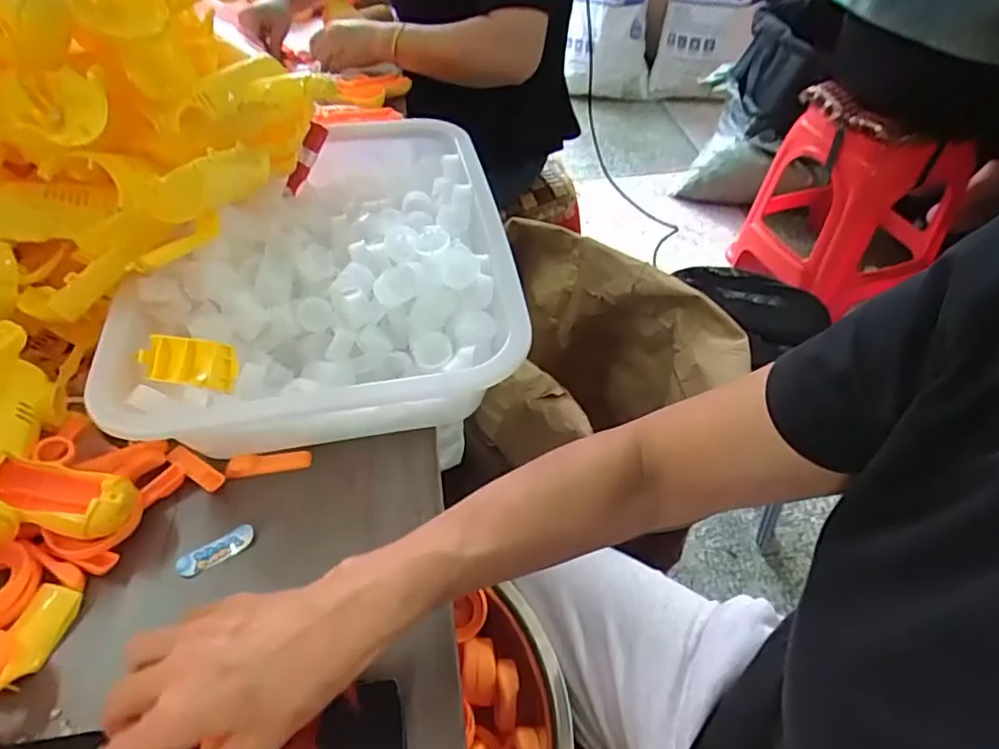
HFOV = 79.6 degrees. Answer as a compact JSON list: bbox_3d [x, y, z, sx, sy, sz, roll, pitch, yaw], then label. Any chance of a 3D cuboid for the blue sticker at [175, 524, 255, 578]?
[{"bbox_3d":[-0.194,0.120,0.410,0.051,0.004,0.019,-25,52,-20],"label":"blue sticker"}]

